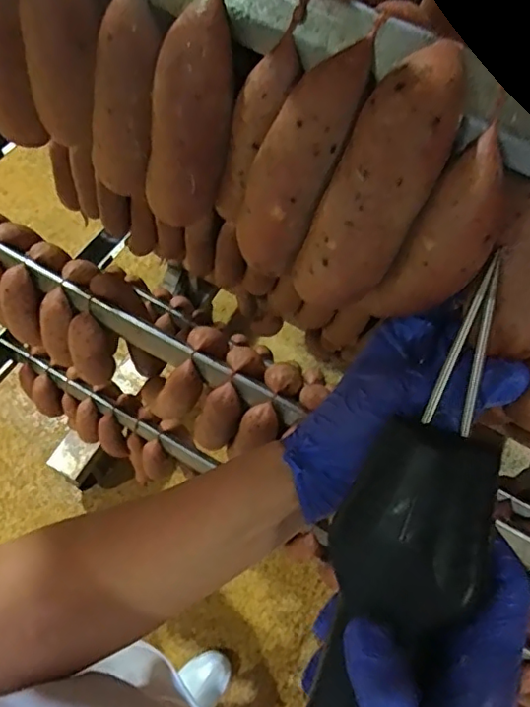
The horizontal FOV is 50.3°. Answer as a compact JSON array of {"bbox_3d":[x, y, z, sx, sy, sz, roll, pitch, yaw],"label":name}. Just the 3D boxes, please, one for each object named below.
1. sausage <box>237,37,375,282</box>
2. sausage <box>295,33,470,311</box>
[{"bbox_3d":[0.012,-0.073,0.241,0.030,0.108,0.029,45,47,17],"label":"sausage"},{"bbox_3d":[0.045,-0.060,0.227,0.034,0.113,0.032,37,42,14],"label":"sausage"}]

